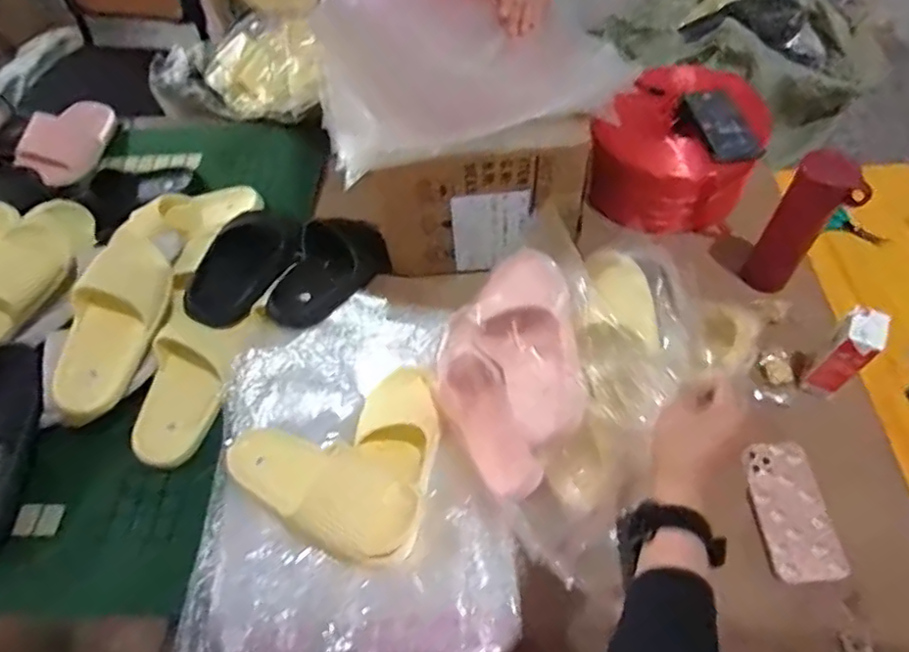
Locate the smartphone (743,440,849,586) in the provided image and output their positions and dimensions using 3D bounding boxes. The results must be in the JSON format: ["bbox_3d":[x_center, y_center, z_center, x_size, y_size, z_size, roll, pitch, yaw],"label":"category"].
[{"bbox_3d":[0.402,0.217,0.709,0.081,0.015,0.164,-2,56,1],"label":"smartphone"}]

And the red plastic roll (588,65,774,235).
[{"bbox_3d":[0.363,-0.289,0.983,0.247,0.144,0.283,15,59,13],"label":"red plastic roll"}]

